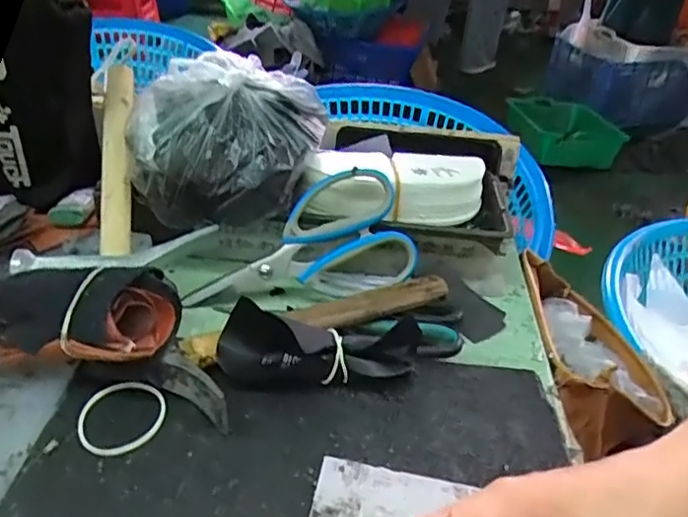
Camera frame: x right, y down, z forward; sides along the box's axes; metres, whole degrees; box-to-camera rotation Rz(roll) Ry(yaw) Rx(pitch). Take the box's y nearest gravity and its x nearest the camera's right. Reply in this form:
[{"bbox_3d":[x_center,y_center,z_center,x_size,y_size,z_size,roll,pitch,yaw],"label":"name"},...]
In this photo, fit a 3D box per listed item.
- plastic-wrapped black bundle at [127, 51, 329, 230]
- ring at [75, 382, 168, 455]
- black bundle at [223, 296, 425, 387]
[{"bbox_3d":[-0.095,-0.100,0.490,0.131,0.099,0.138,18,38,17],"label":"plastic-wrapped black bundle"},{"bbox_3d":[-0.129,0.092,0.348,0.046,0.004,0.049,3,36,-2],"label":"ring"},{"bbox_3d":[-0.014,0.055,0.381,0.129,0.041,0.040,3,36,-6],"label":"black bundle"}]

